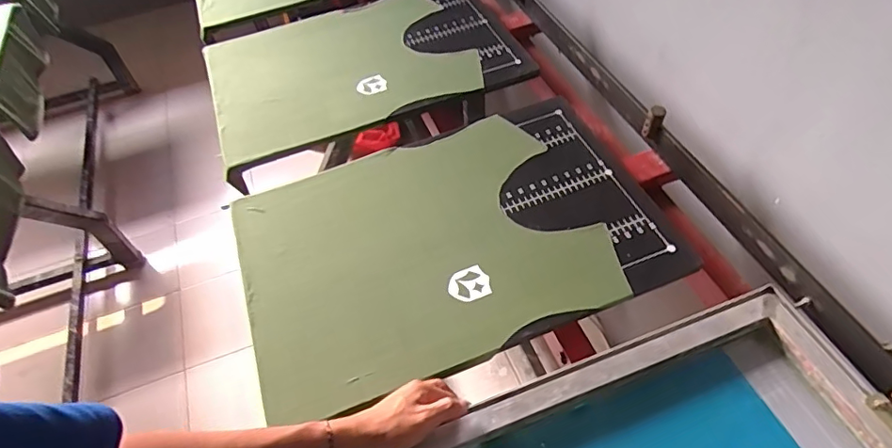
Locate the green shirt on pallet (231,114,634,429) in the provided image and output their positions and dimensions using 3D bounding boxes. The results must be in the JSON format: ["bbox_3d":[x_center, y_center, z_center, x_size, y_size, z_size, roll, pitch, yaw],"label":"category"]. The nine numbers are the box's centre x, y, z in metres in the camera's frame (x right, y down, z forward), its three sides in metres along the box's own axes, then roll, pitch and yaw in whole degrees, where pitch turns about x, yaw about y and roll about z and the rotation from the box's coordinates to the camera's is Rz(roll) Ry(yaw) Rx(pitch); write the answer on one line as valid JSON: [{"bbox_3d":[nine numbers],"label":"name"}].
[{"bbox_3d":[-0.048,0.022,0.758,0.481,0.019,0.389,-19,53,-11],"label":"green shirt on pallet"}]

